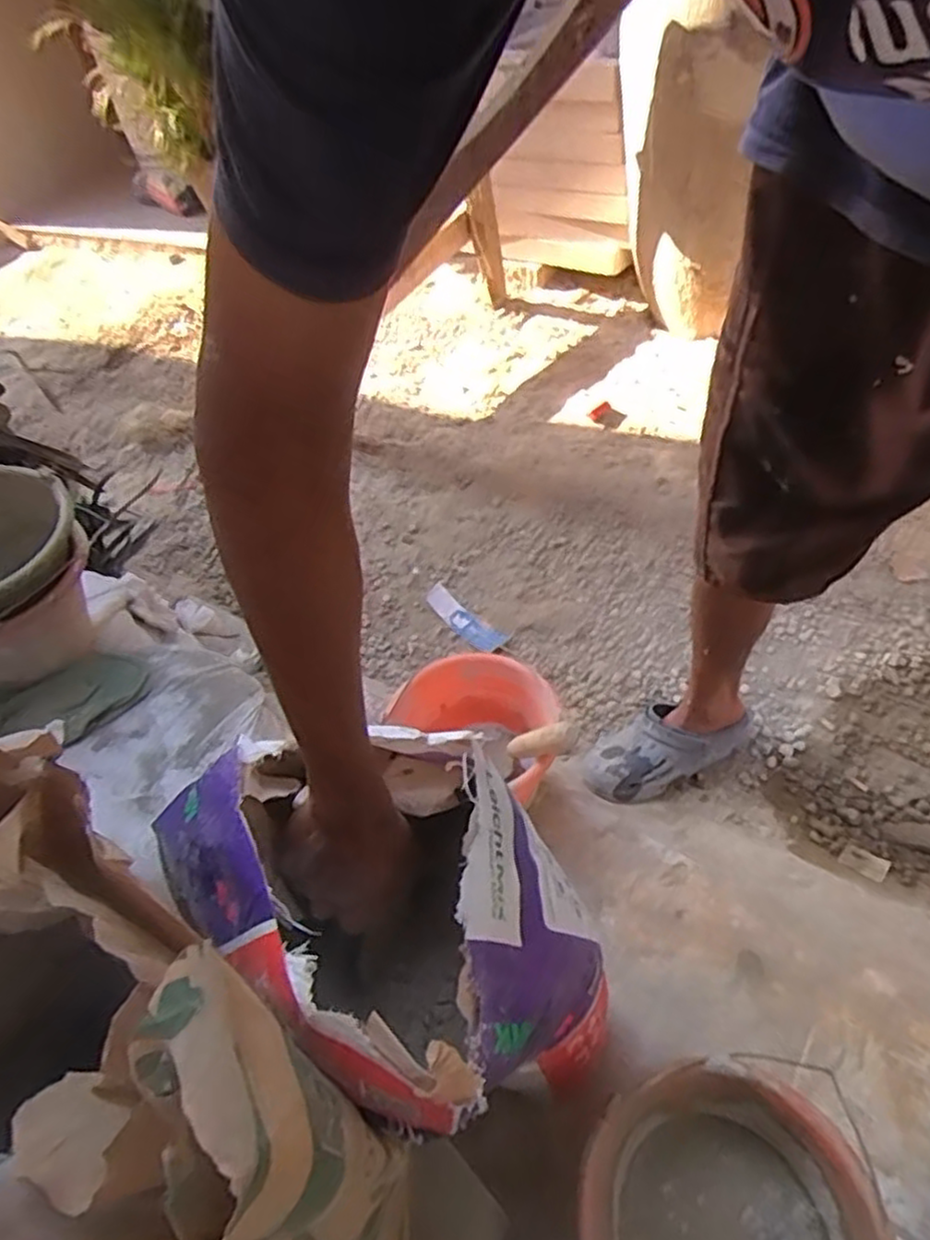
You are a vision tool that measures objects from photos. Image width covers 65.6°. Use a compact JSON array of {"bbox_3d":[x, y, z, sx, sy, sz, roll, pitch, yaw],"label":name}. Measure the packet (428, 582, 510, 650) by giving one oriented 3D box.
[{"bbox_3d":[-0.006,-0.008,1.415,0.057,0.011,0.220,-31,49,-24],"label":"packet"}]

